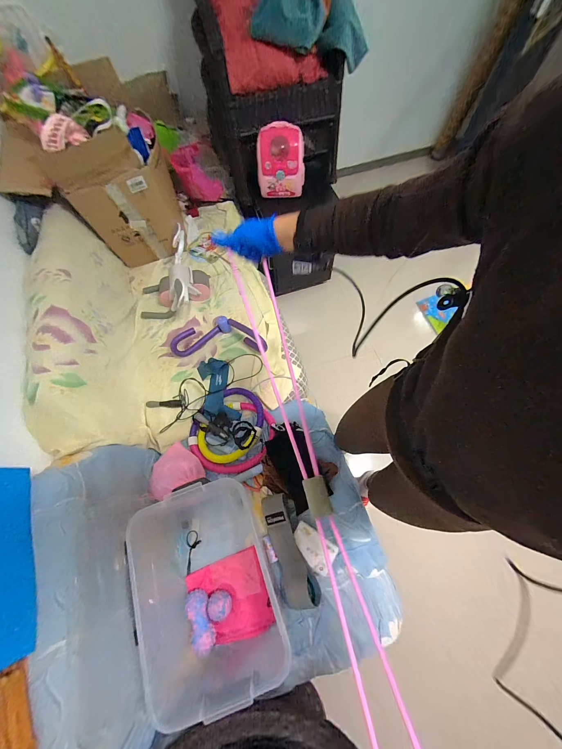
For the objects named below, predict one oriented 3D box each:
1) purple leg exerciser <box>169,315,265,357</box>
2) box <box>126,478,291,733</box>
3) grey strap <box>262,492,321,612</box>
[{"bbox_3d":[-0.288,-0.174,1.174,0.378,0.075,0.157,-2,68,2],"label":"purple leg exerciser"},{"bbox_3d":[-0.219,0.585,0.769,0.383,0.208,0.481,-20,69,-5],"label":"box"},{"bbox_3d":[0.021,0.550,0.845,0.101,0.050,0.321,-20,69,-5],"label":"grey strap"}]

